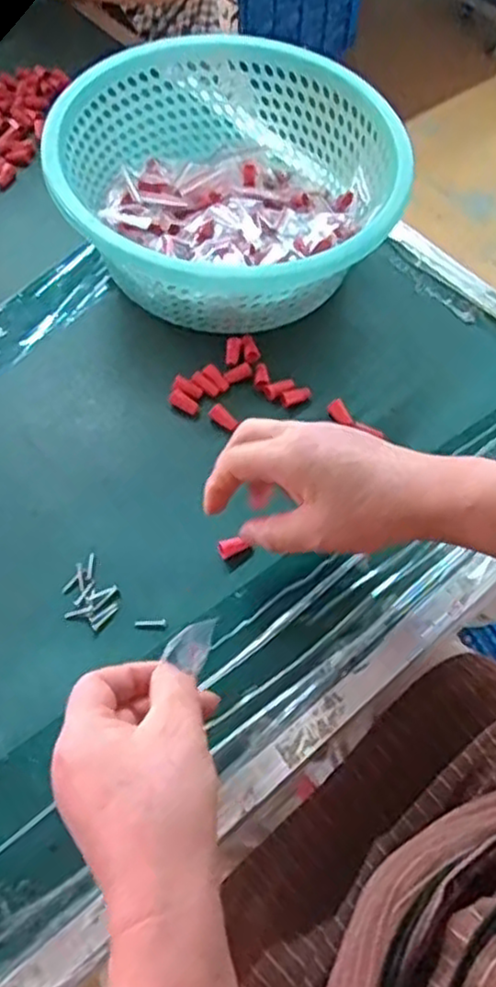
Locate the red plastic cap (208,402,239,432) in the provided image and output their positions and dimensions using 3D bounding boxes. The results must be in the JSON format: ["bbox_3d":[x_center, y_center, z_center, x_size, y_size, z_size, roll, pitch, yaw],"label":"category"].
[{"bbox_3d":[-0.019,-0.058,0.544,0.011,0.009,0.024,-40,68,-19],"label":"red plastic cap"}]

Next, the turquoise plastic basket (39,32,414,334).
[{"bbox_3d":[-0.016,-0.251,0.581,0.260,0.095,0.241,0,61,0],"label":"turquoise plastic basket"}]

